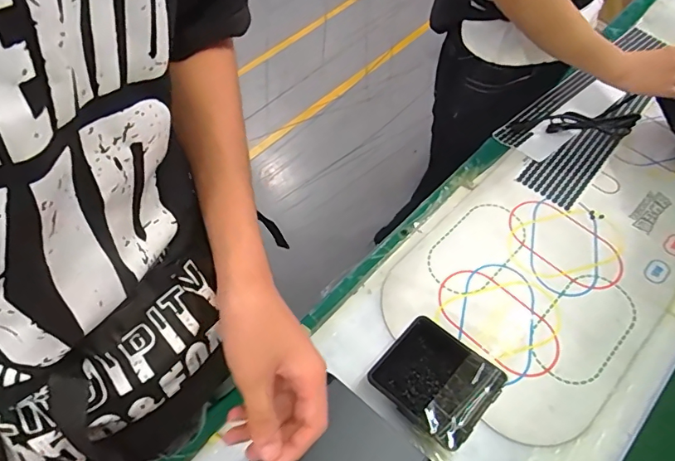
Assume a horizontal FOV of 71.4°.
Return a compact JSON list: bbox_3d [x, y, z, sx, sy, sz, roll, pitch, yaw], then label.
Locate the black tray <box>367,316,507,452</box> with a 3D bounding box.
[{"bbox_3d":[0.124,0.201,0.616,0.139,0.065,0.117,40,67,20],"label":"black tray"}]

